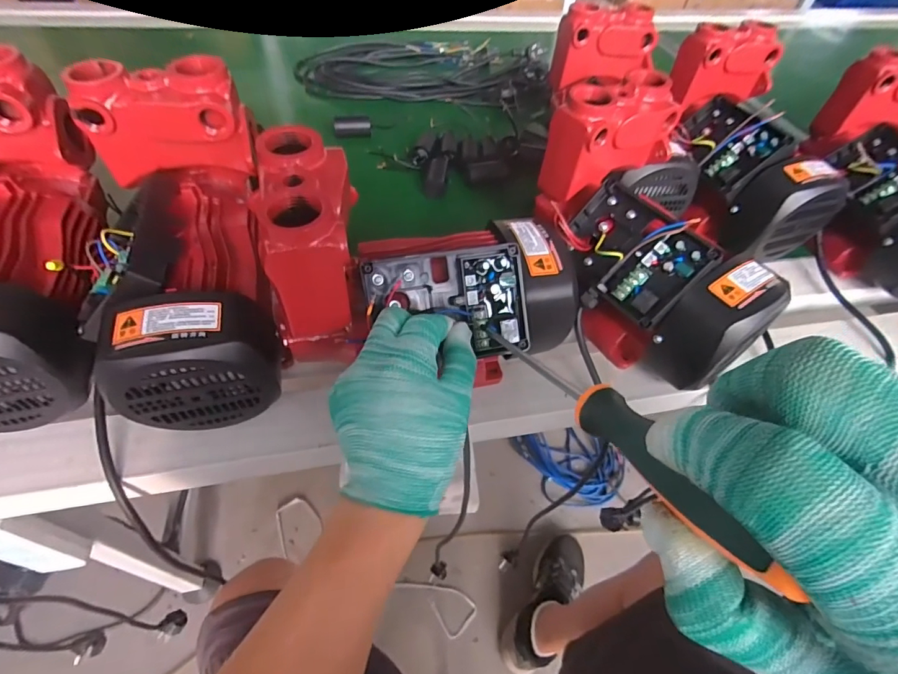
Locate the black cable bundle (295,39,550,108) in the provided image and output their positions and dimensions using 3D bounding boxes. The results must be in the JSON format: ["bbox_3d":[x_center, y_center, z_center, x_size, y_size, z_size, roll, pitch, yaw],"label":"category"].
[{"bbox_3d":[-0.045,-0.530,0.852,0.463,0.041,0.294,8,52,1],"label":"black cable bundle"}]

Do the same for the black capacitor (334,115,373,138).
[{"bbox_3d":[-0.151,-0.329,0.680,0.055,0.026,0.023,-8,53,-11],"label":"black capacitor"}]

